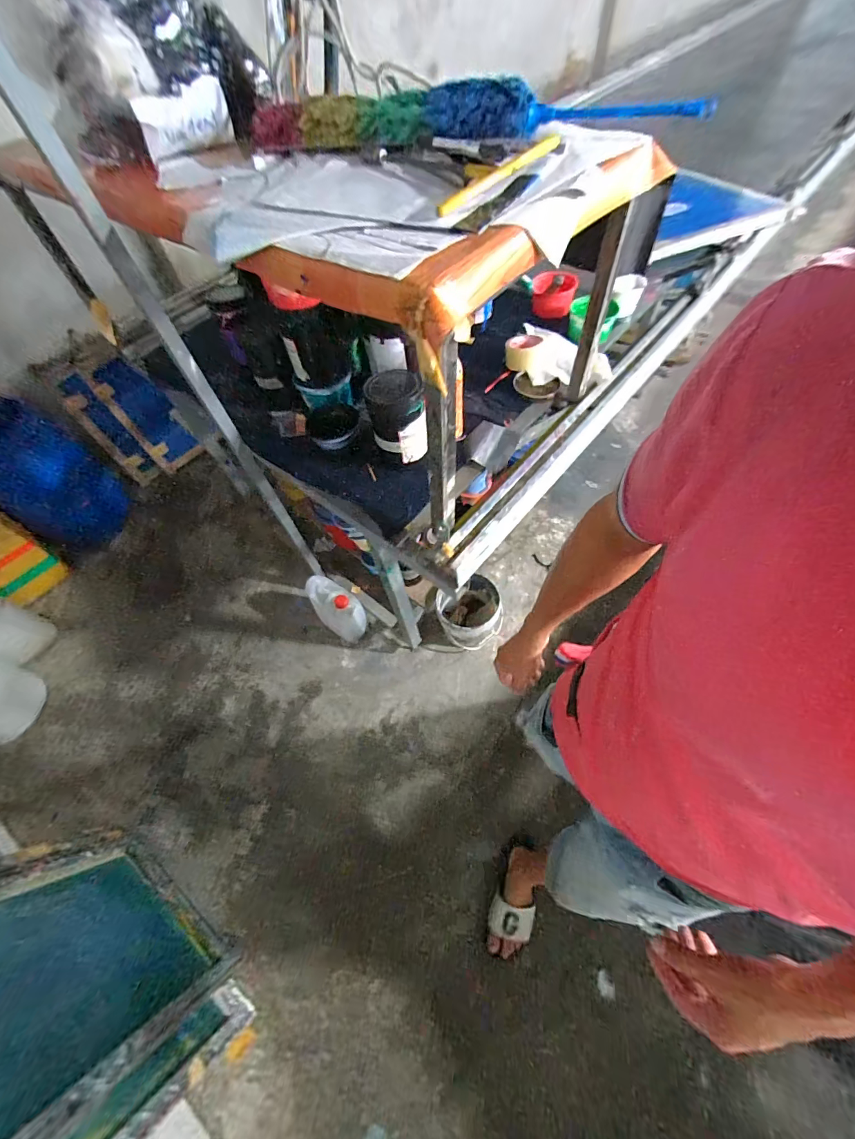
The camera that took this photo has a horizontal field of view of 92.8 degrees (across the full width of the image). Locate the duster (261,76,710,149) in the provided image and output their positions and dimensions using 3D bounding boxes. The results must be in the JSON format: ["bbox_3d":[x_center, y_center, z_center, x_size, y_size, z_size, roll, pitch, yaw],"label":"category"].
[{"bbox_3d":[0.037,-0.621,0.556,0.620,0.063,0.077,9,59,9],"label":"duster"}]

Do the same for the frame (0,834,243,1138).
[{"bbox_3d":[-0.774,0.788,0.802,0.485,0.669,0.043,27,85,20],"label":"frame"}]

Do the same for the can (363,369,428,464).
[{"bbox_3d":[-0.061,-0.287,0.766,0.094,0.137,0.101,-2,58,3],"label":"can"}]

